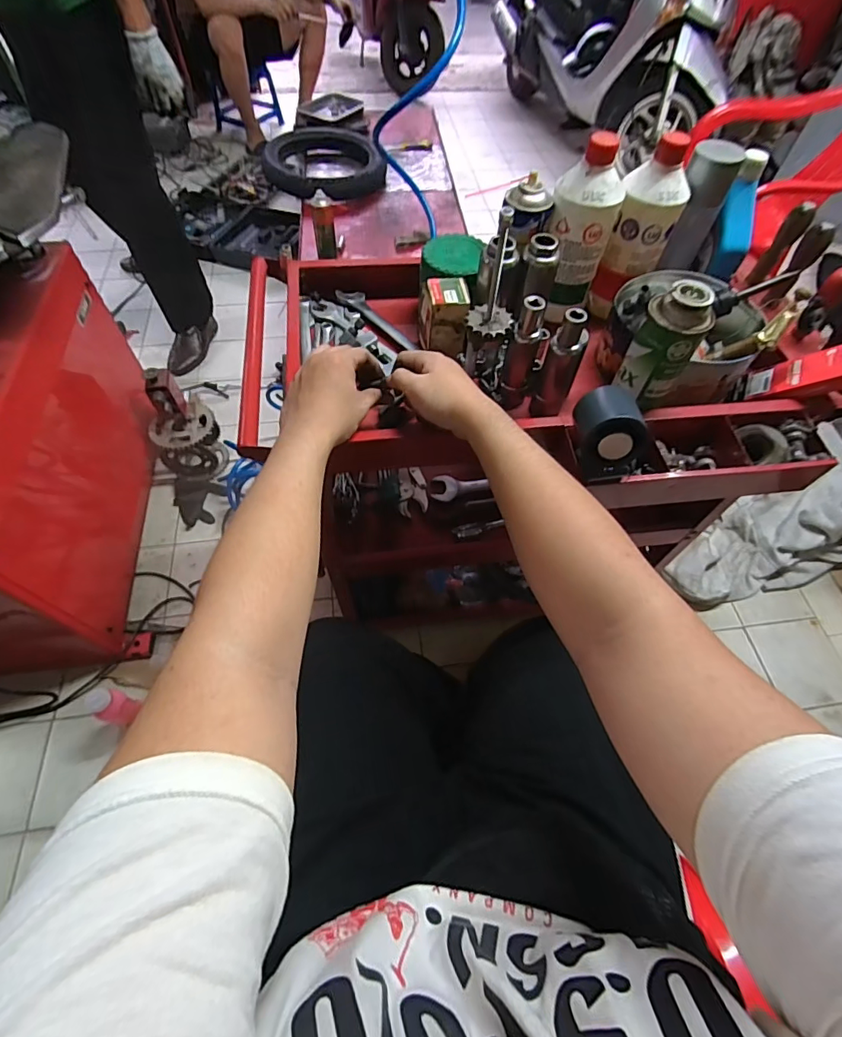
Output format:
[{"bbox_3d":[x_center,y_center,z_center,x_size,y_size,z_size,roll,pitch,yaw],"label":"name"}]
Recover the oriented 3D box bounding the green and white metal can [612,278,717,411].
[{"bbox_3d":[0.271,-0.190,0.534,0.065,0.140,0.074,34,64,17],"label":"green and white metal can"}]

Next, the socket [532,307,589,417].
[{"bbox_3d":[0.168,-0.185,0.573,0.040,0.136,0.043,21,60,10],"label":"socket"}]

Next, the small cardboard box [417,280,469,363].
[{"bbox_3d":[0.030,-0.270,0.633,0.065,0.069,0.059,0,59,-3],"label":"small cardboard box"}]

